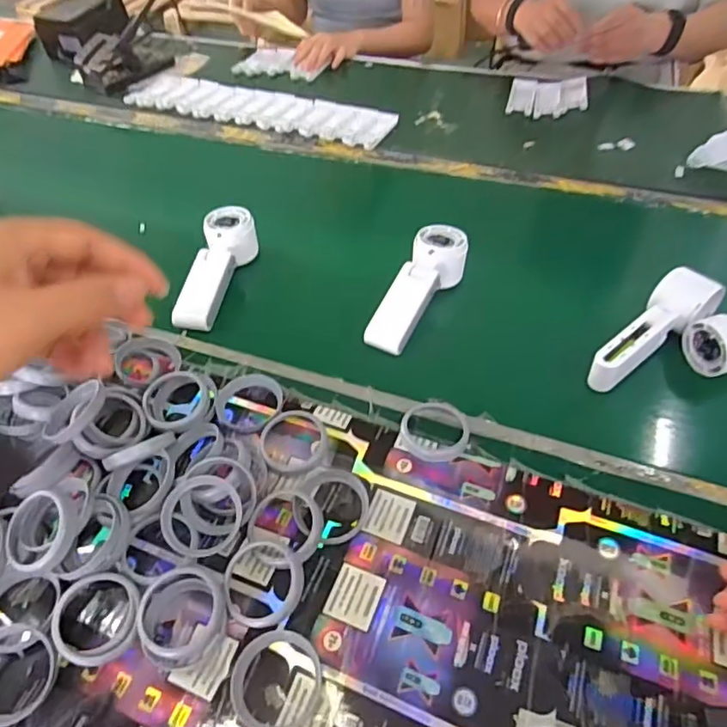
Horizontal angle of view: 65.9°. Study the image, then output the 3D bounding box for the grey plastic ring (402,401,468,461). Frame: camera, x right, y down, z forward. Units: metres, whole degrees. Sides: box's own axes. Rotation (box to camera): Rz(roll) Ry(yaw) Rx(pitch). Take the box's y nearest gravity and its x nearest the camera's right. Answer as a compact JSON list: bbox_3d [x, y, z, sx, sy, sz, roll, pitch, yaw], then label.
[{"bbox_3d":[0.063,0.058,0.490,0.059,0.012,0.062,-2,49,2],"label":"grey plastic ring"}]

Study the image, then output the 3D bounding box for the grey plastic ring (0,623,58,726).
[{"bbox_3d":[-0.240,0.209,0.378,0.056,0.026,0.059,-2,49,2],"label":"grey plastic ring"}]

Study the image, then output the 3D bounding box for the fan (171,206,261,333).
[{"bbox_3d":[-0.170,-0.106,0.648,0.054,0.042,0.171,9,59,8],"label":"fan"}]

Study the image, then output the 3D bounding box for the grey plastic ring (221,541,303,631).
[{"bbox_3d":[-0.070,0.157,0.400,0.057,0.018,0.056,-12,77,8],"label":"grey plastic ring"}]

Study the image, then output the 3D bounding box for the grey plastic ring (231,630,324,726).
[{"bbox_3d":[-0.056,0.207,0.367,0.059,0.005,0.061,-2,49,2],"label":"grey plastic ring"}]

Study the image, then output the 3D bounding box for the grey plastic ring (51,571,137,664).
[{"bbox_3d":[-0.184,0.175,0.387,0.055,0.011,0.058,5,63,-9],"label":"grey plastic ring"}]

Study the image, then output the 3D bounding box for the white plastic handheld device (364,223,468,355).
[{"bbox_3d":[0.058,-0.085,0.604,0.057,0.062,0.161,25,49,22],"label":"white plastic handheld device"}]

